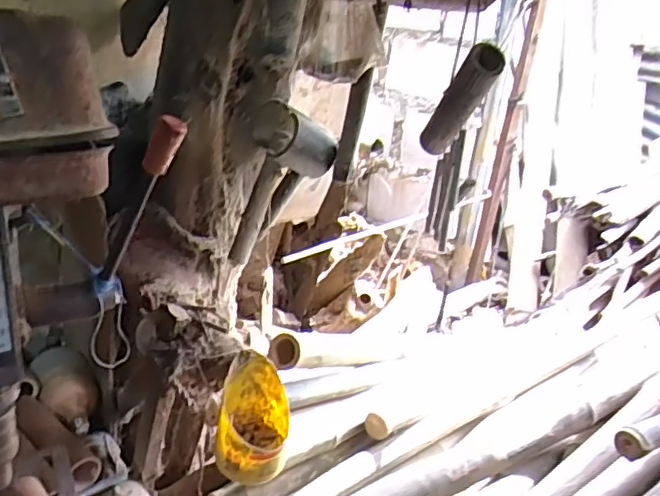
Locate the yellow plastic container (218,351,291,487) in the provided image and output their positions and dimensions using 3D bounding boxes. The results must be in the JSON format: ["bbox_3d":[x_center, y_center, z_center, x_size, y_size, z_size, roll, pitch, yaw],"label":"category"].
[{"bbox_3d":[-0.098,0.219,0.770,0.085,0.137,0.097,7,19,2],"label":"yellow plastic container"}]

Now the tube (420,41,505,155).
[{"bbox_3d":[0.142,-0.157,0.670,0.033,0.166,0.036,2,62,-14],"label":"tube"}]

